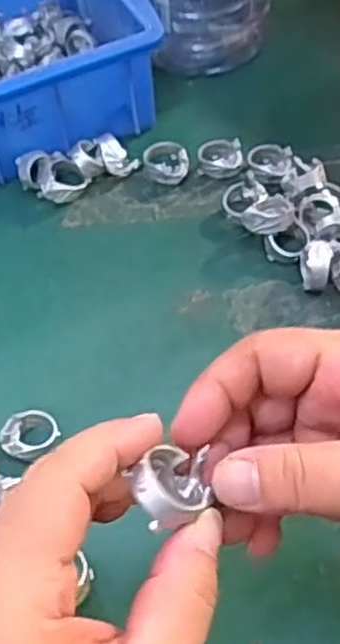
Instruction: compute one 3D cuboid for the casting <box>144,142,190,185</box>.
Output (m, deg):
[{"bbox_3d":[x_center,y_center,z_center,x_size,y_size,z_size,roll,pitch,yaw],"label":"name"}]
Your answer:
[{"bbox_3d":[-0.002,-0.099,0.463,0.027,0.014,0.027,-7,53,-1],"label":"casting"}]

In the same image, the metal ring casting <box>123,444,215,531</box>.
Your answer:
[{"bbox_3d":[0.000,0.049,0.227,0.024,0.021,0.024,-2,53,3],"label":"metal ring casting"}]

